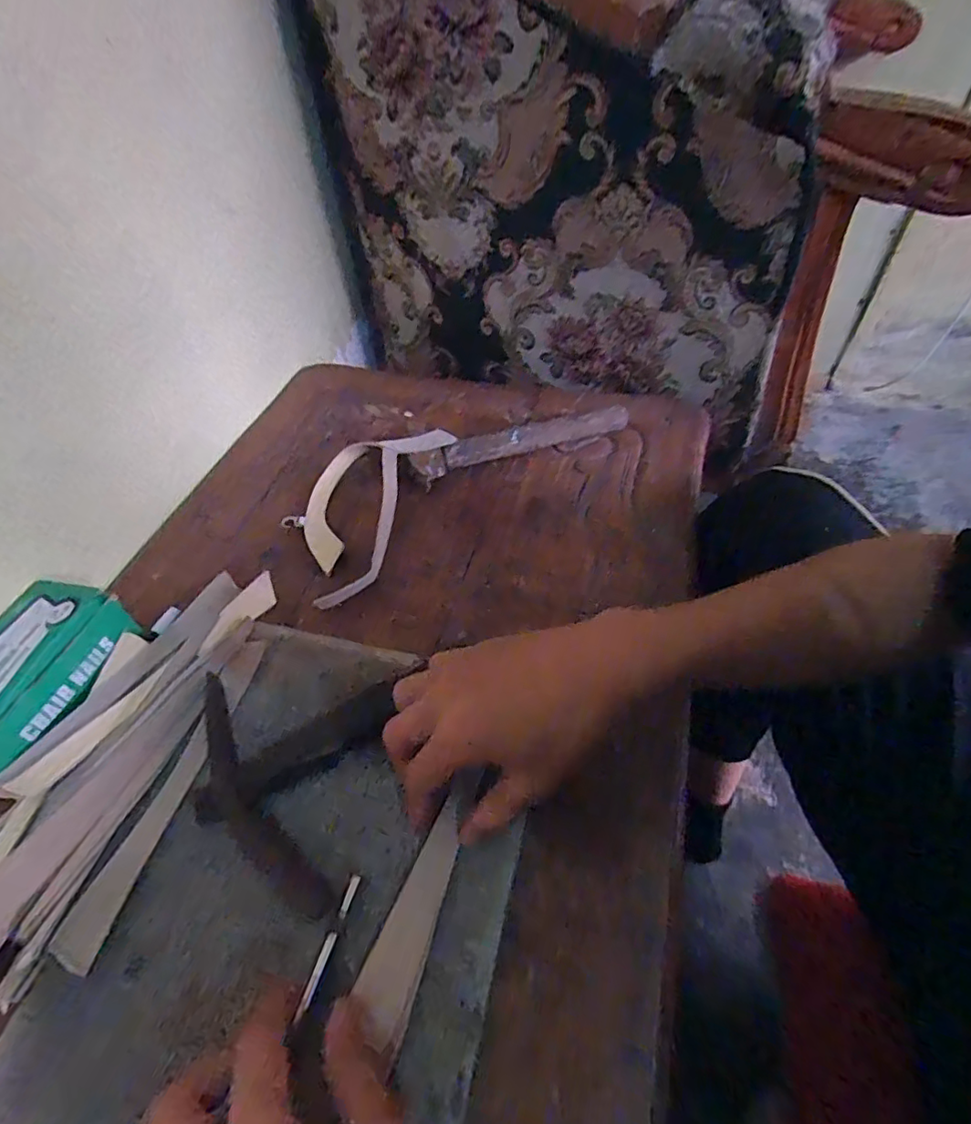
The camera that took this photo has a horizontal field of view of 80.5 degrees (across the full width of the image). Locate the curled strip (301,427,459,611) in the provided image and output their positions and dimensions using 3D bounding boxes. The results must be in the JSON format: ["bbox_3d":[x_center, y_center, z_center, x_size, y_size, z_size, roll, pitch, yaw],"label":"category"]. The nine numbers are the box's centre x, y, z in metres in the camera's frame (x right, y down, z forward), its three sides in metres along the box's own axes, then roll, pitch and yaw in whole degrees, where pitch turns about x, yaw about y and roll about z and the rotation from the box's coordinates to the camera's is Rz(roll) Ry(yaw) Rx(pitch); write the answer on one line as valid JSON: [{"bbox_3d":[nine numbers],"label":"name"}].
[{"bbox_3d":[-0.110,-0.053,0.492,0.098,0.024,0.195,14,52,16],"label":"curled strip"}]

